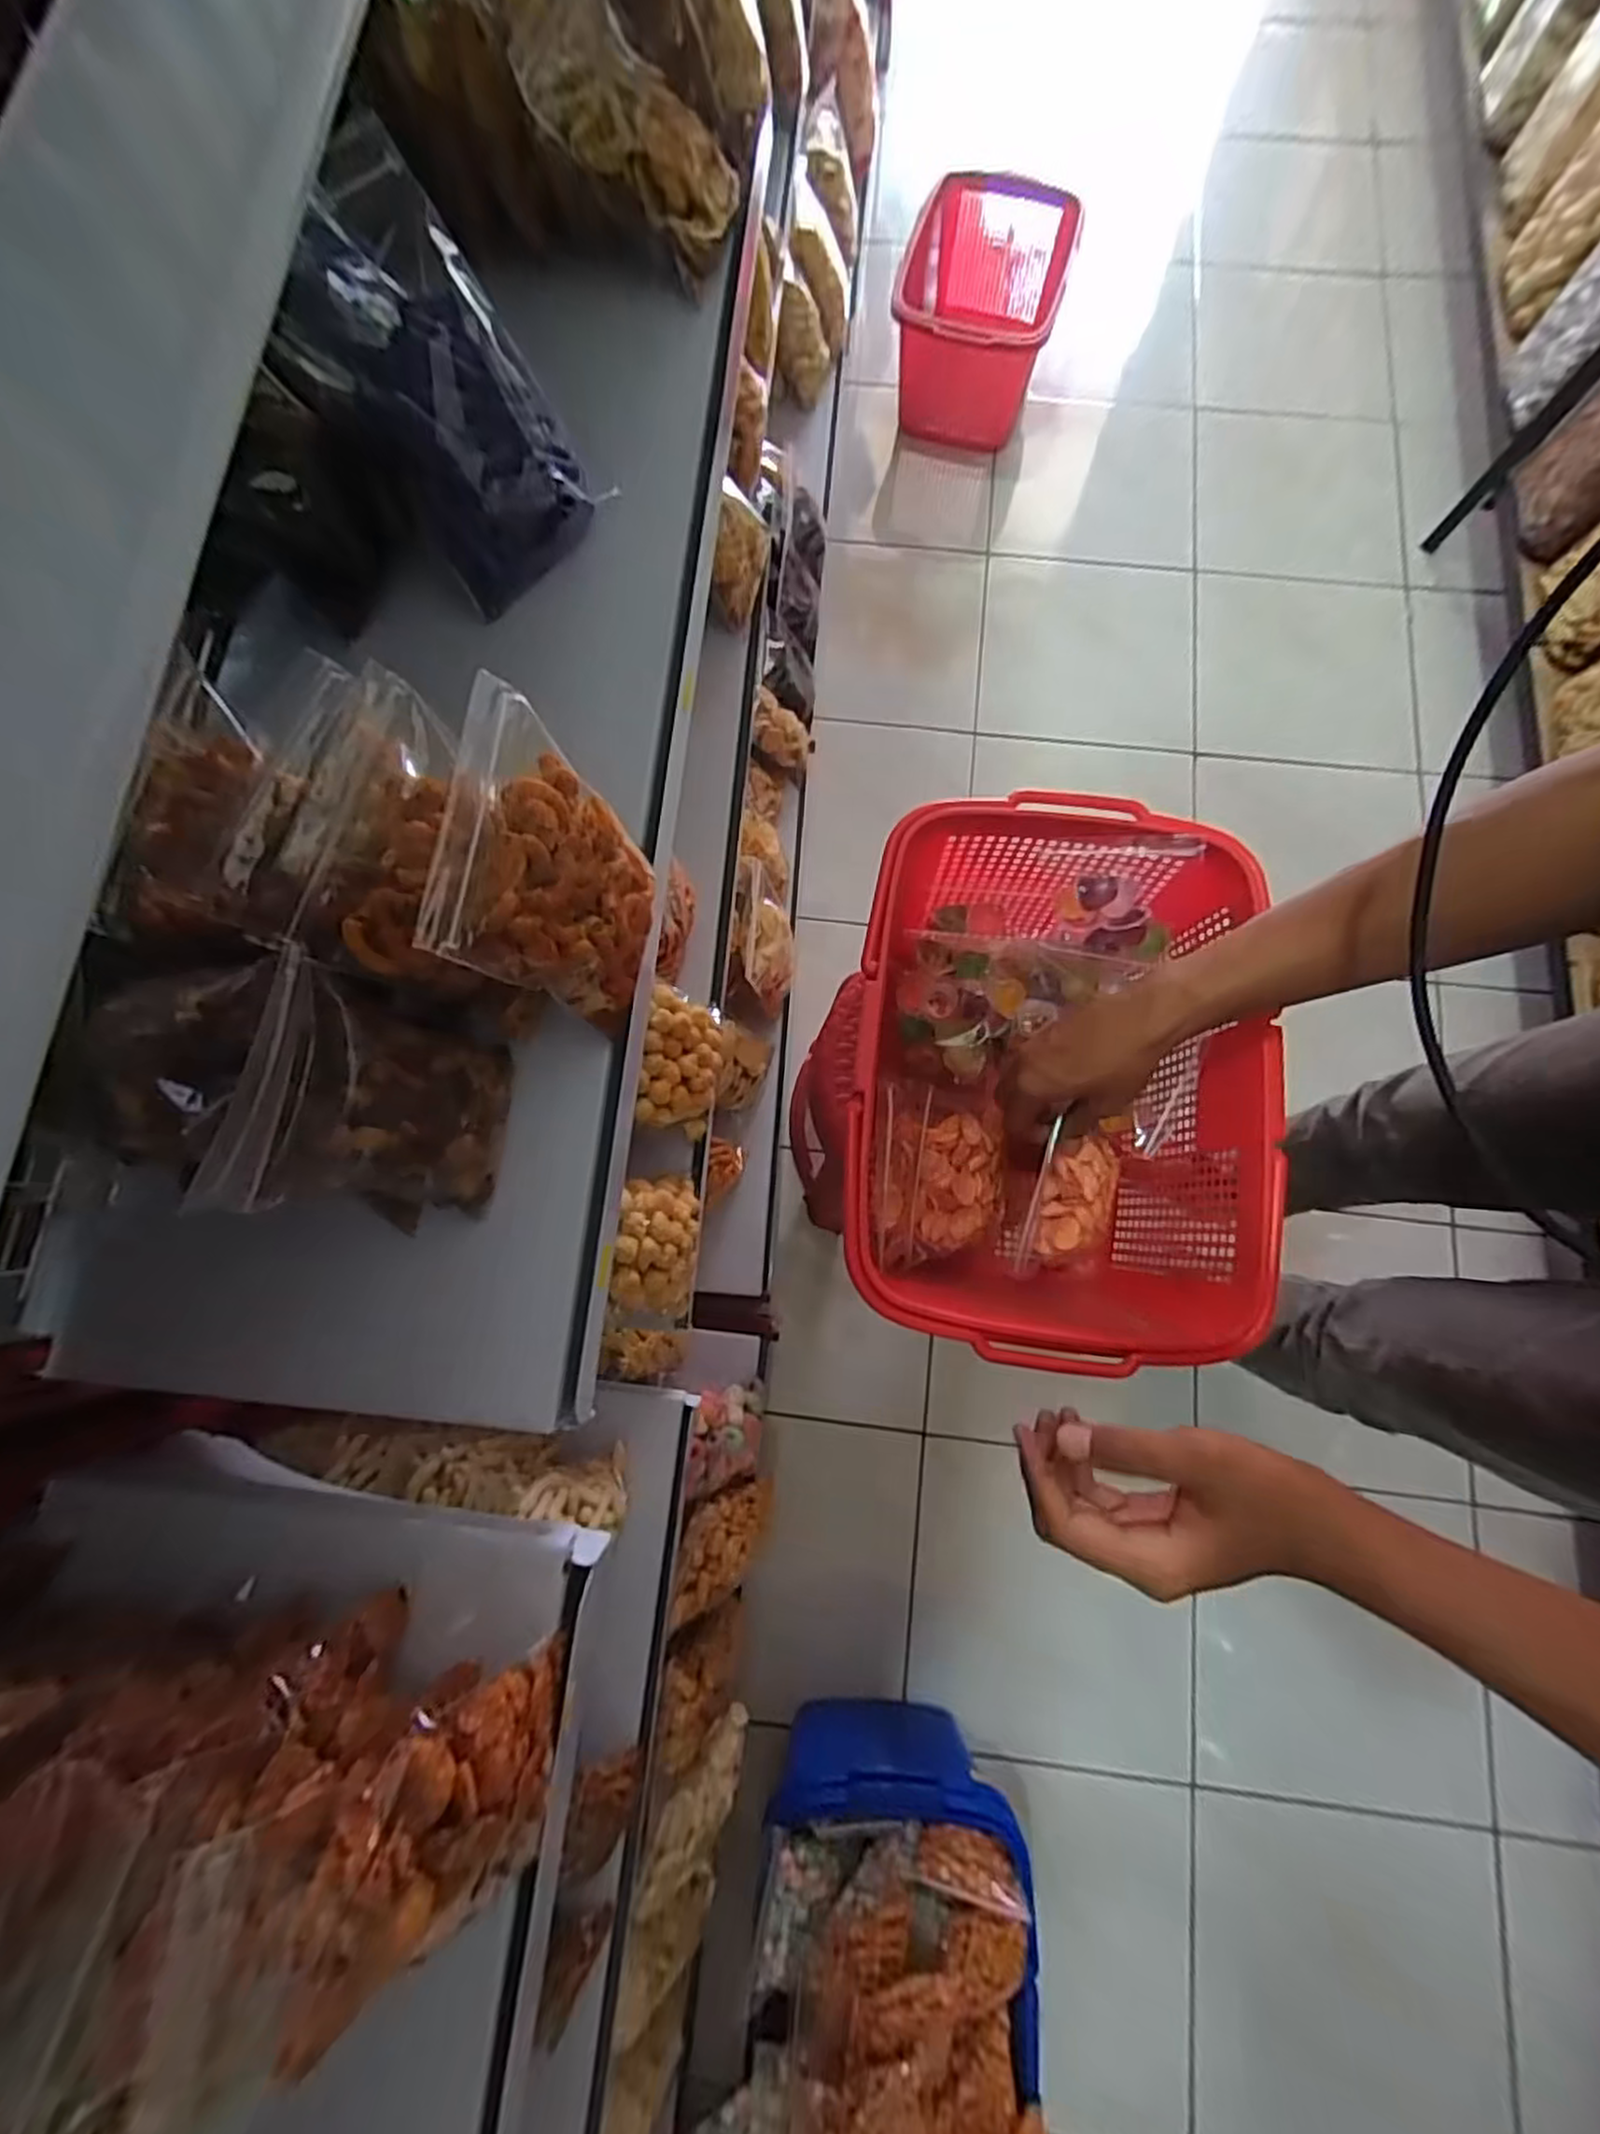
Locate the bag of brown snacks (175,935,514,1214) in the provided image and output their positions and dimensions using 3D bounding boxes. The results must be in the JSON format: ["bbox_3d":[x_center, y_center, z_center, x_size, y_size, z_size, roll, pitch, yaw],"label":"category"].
[{"bbox_3d":[-0.174,0.019,0.306,0.040,0.118,0.091,1,73,29],"label":"bag of brown snacks"}]

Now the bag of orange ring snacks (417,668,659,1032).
[{"bbox_3d":[-0.110,-0.084,0.318,0.040,0.117,0.110,3,78,26],"label":"bag of orange ring snacks"}]

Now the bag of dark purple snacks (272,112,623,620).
[{"bbox_3d":[-0.198,-0.372,0.395,0.109,0.036,0.201,-28,103,-5],"label":"bag of dark purple snacks"}]

